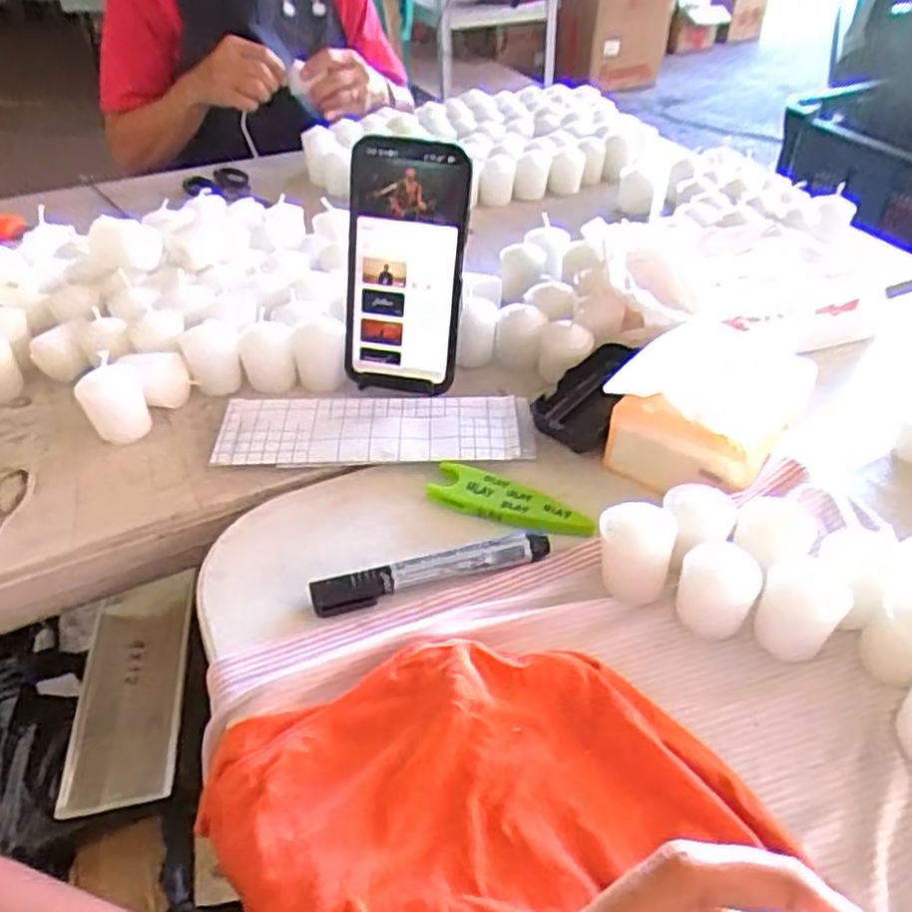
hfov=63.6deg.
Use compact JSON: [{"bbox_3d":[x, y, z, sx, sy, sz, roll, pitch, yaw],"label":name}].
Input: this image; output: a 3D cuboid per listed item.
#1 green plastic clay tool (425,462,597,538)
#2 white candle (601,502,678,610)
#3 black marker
[{"bbox_3d":[0.032,0.030,0.451,0.102,0.009,0.031,21,59,18],"label":"green plastic clay tool"},{"bbox_3d":[0.097,0.053,0.402,0.038,0.046,0.033,12,41,12],"label":"white candle"},{"bbox_3d":[-0.012,0.063,0.407,0.134,0.013,0.019,-10,41,-12],"label":"black marker"}]

